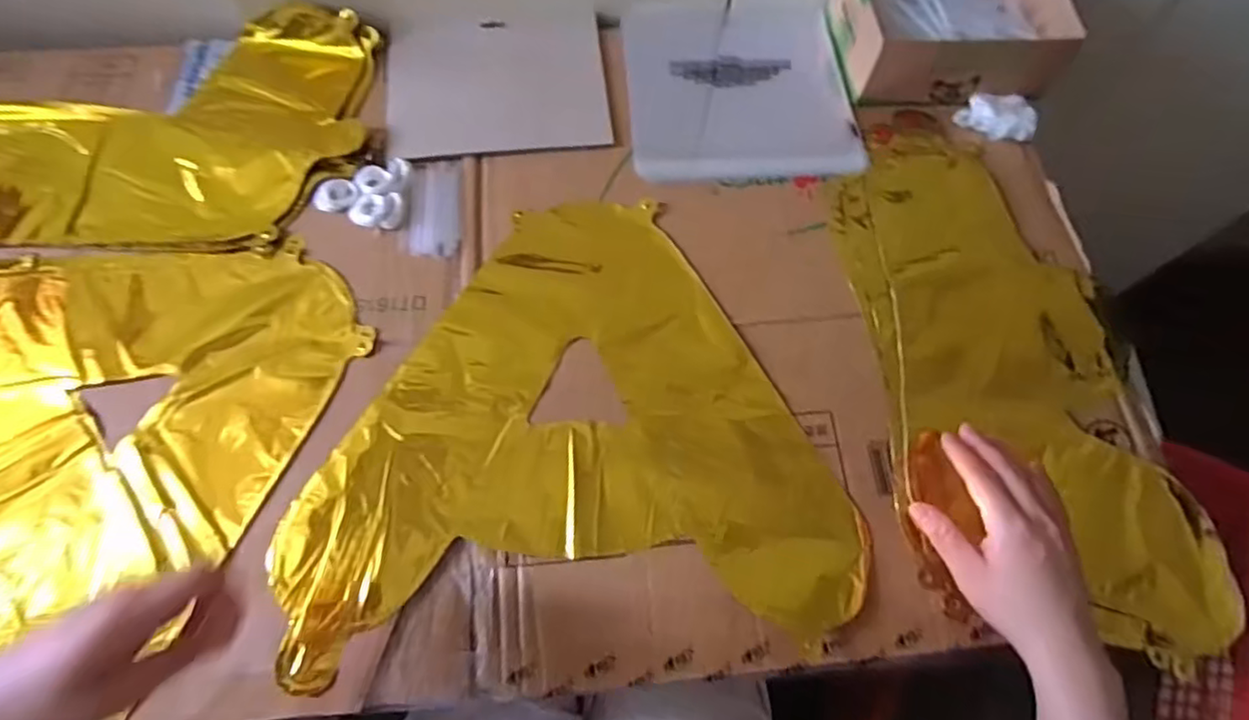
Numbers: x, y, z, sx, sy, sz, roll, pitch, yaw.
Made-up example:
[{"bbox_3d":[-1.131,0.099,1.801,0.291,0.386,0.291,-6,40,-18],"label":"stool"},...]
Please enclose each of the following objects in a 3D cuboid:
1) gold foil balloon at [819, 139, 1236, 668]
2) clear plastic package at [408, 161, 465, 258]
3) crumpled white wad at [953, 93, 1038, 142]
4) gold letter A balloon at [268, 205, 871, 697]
[{"bbox_3d":[0.291,0.013,0.509,0.208,0.033,0.424,-9,70,-8],"label":"gold foil balloon"},{"bbox_3d":[-0.156,-0.128,0.540,0.042,0.008,0.093,-1,68,-2],"label":"clear plastic package"},{"bbox_3d":[0.337,-0.219,0.585,0.066,0.015,0.045,1,68,-2],"label":"crumpled white wad"},{"bbox_3d":[-0.048,0.037,0.473,0.375,0.006,0.325,-7,69,-5],"label":"gold letter A balloon"}]

